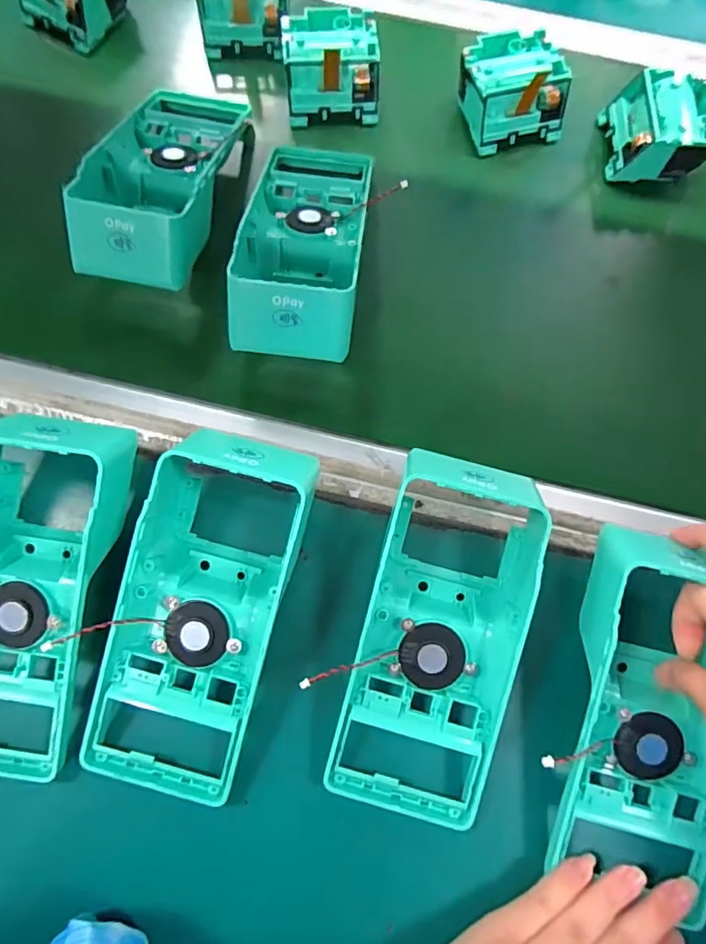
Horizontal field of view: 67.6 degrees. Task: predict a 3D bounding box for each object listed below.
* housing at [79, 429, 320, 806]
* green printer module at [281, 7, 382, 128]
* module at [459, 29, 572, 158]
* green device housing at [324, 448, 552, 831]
[{"bbox_3d":[-0.081,0.070,0.279,0.086,0.057,0.188,15,70,3],"label":"housing"},{"bbox_3d":[-0.017,-0.330,0.433,0.078,0.047,0.081,-7,70,-5],"label":"green printer module"},{"bbox_3d":[0.127,-0.308,0.429,0.078,0.049,0.068,-15,71,-7],"label":"module"},{"bbox_3d":[0.047,0.081,0.278,0.086,0.052,0.187,15,70,3],"label":"green device housing"}]

